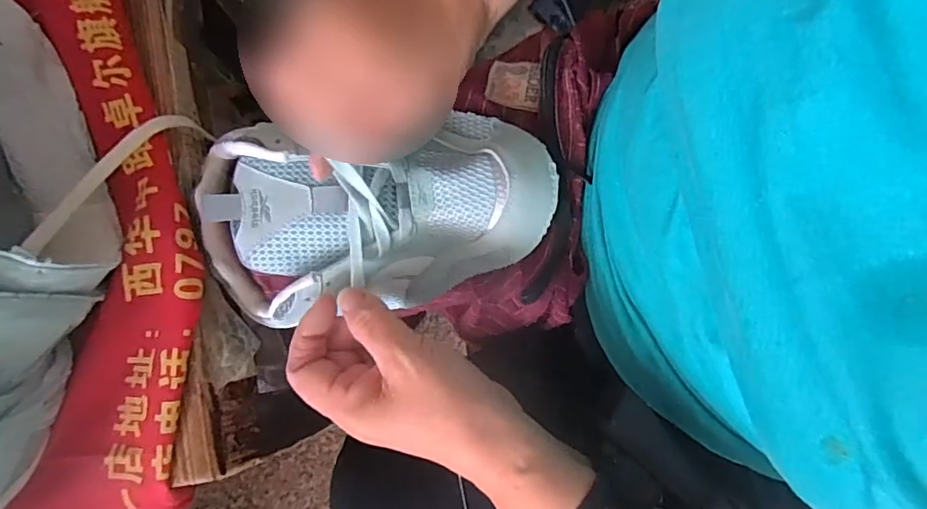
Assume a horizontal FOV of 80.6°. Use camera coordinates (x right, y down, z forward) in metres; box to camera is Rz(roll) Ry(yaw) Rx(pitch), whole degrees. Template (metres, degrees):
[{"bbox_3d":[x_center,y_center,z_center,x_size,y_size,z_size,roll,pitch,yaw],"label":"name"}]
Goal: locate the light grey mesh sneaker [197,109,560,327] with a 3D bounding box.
[{"bbox_3d":[-0.052,-0.027,0.339,0.208,0.070,0.112,-8,80,0],"label":"light grey mesh sneaker"}]

